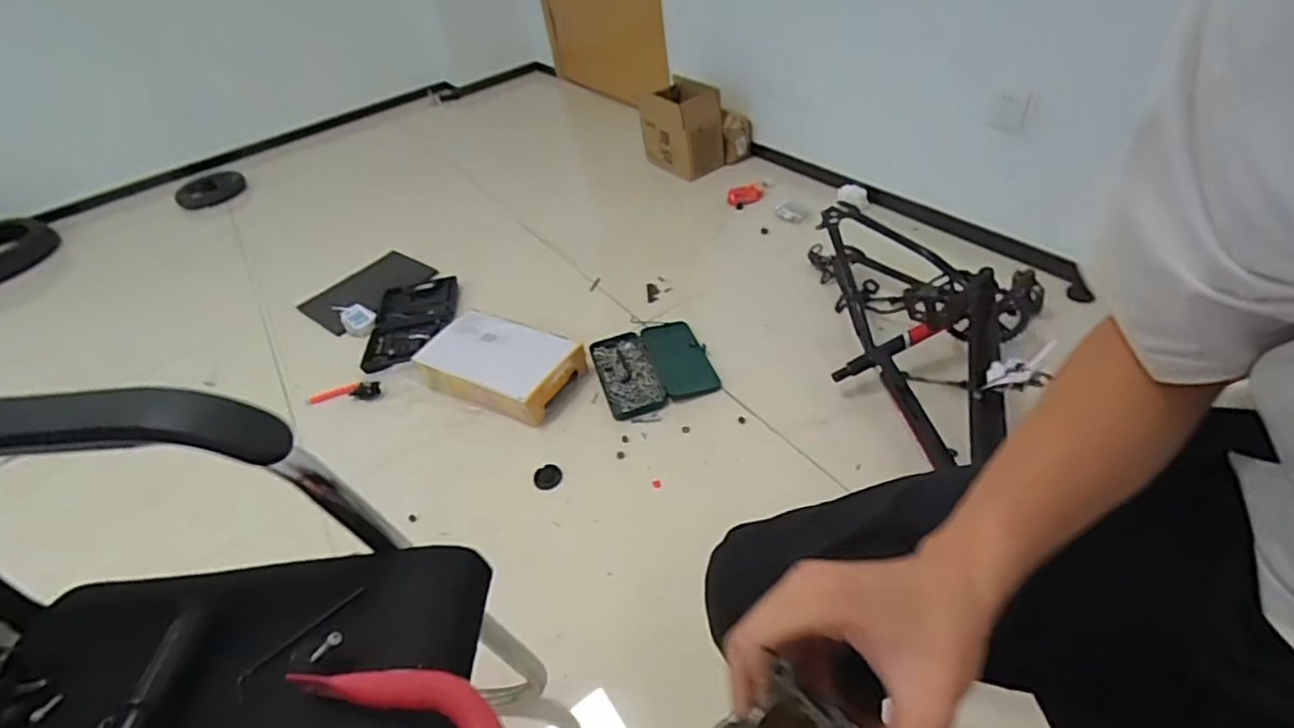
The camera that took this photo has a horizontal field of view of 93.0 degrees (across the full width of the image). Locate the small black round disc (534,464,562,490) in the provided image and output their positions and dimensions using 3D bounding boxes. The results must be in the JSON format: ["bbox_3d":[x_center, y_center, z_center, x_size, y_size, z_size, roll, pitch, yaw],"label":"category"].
[{"bbox_3d":[-0.193,0.219,1.191,0.053,0.010,0.053,-6,41,5],"label":"small black round disc"}]

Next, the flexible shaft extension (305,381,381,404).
[{"bbox_3d":[-0.721,0.069,1.453,0.178,0.039,0.023,-5,42,3],"label":"flexible shaft extension"}]

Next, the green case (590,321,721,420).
[{"bbox_3d":[0.013,0.003,1.374,0.244,0.027,0.256,-18,41,-8],"label":"green case"}]

